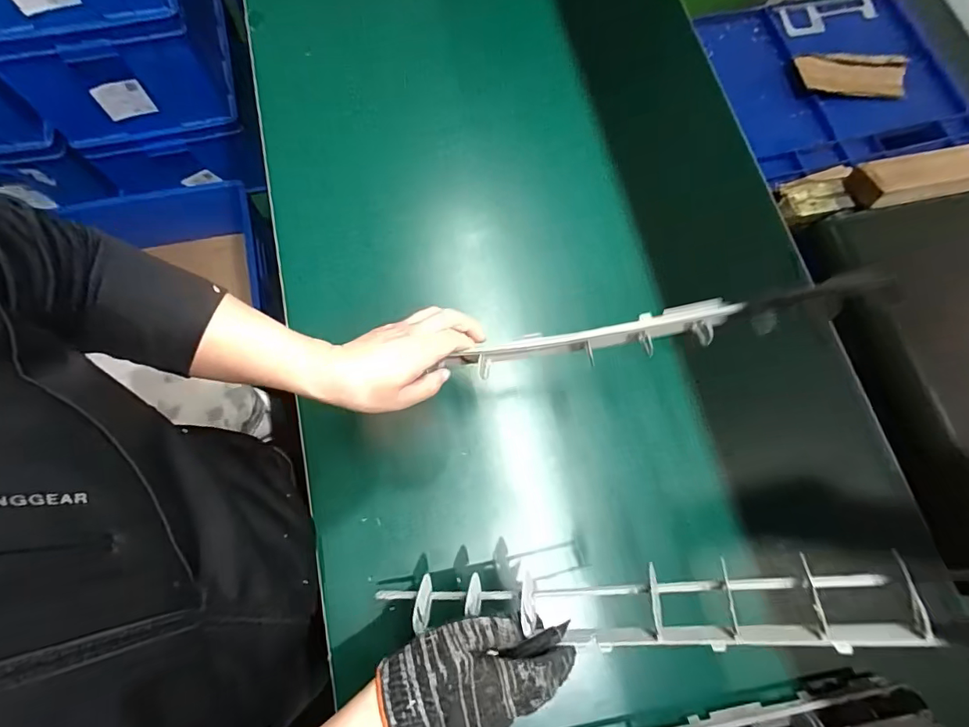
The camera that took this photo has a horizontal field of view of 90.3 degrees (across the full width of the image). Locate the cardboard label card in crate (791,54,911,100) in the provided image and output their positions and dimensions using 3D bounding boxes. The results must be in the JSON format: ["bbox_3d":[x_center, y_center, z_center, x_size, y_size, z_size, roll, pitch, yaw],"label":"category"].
[{"bbox_3d":[0.562,-0.441,0.734,0.161,0.017,0.070,5,71,0],"label":"cardboard label card in crate"}]

